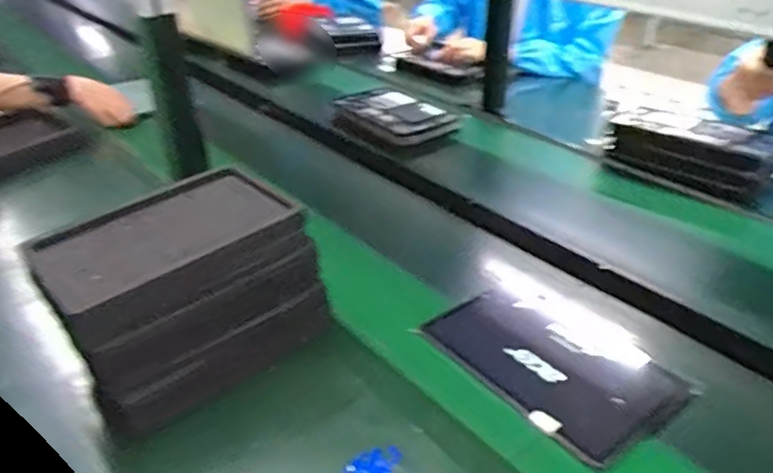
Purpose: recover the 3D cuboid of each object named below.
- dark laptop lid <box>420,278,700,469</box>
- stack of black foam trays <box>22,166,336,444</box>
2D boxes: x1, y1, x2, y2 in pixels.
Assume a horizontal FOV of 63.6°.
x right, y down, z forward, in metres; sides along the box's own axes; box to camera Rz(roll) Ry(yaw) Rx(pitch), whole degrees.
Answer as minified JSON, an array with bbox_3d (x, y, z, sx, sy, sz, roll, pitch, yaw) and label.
[{"bbox_3d":[0.187,0.131,0.695,0.173,0.005,0.258,-22,37,-30],"label":"dark laptop lid"},{"bbox_3d":[-0.220,0.063,0.698,0.257,0.175,0.195,-21,37,-28],"label":"stack of black foam trays"}]

